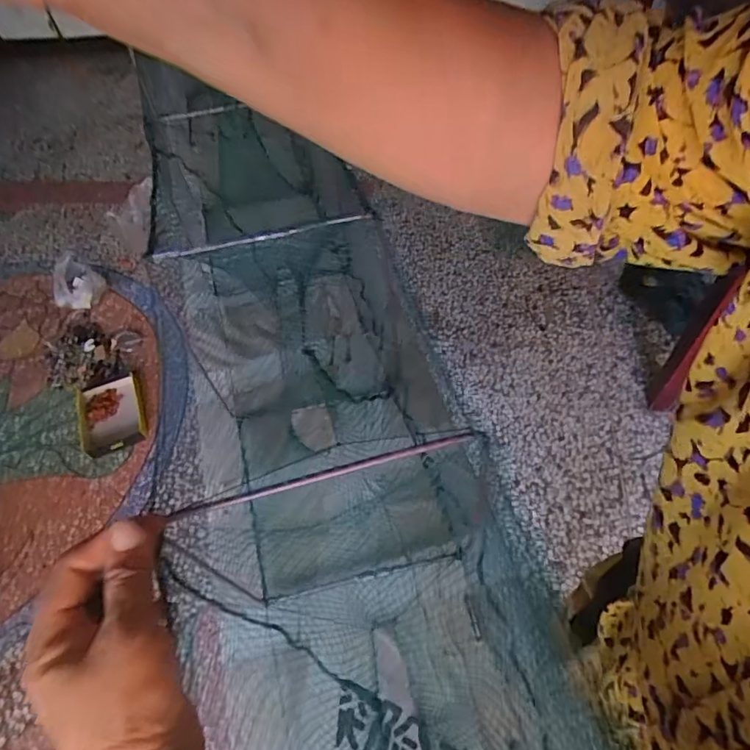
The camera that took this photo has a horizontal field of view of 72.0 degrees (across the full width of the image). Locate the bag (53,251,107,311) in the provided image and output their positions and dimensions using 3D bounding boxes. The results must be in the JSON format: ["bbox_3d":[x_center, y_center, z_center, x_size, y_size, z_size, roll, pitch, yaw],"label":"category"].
[{"bbox_3d":[-0.993,-0.297,1.701,0.147,0.117,0.145,21,59,15],"label":"bag"}]

